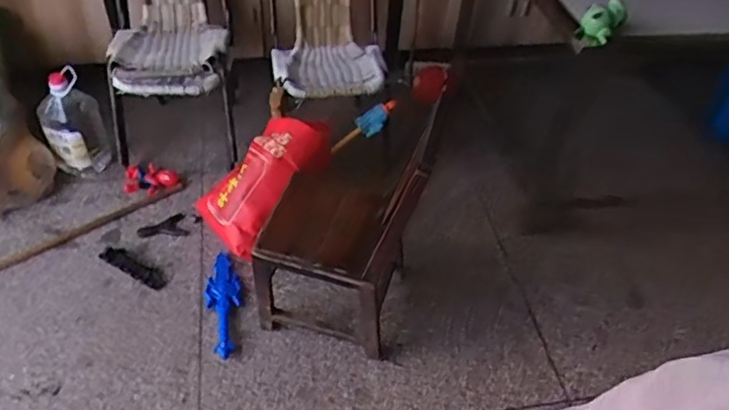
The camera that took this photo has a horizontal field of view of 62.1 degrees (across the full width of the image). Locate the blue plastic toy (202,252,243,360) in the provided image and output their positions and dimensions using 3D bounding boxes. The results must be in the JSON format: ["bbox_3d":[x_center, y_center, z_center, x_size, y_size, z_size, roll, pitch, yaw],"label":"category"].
[{"bbox_3d":[-0.380,0.253,1.618,0.096,0.020,0.342,-5,47,-8],"label":"blue plastic toy"}]

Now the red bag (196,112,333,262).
[{"bbox_3d":[-0.273,-0.073,1.689,0.212,0.125,0.425,39,88,28],"label":"red bag"}]

